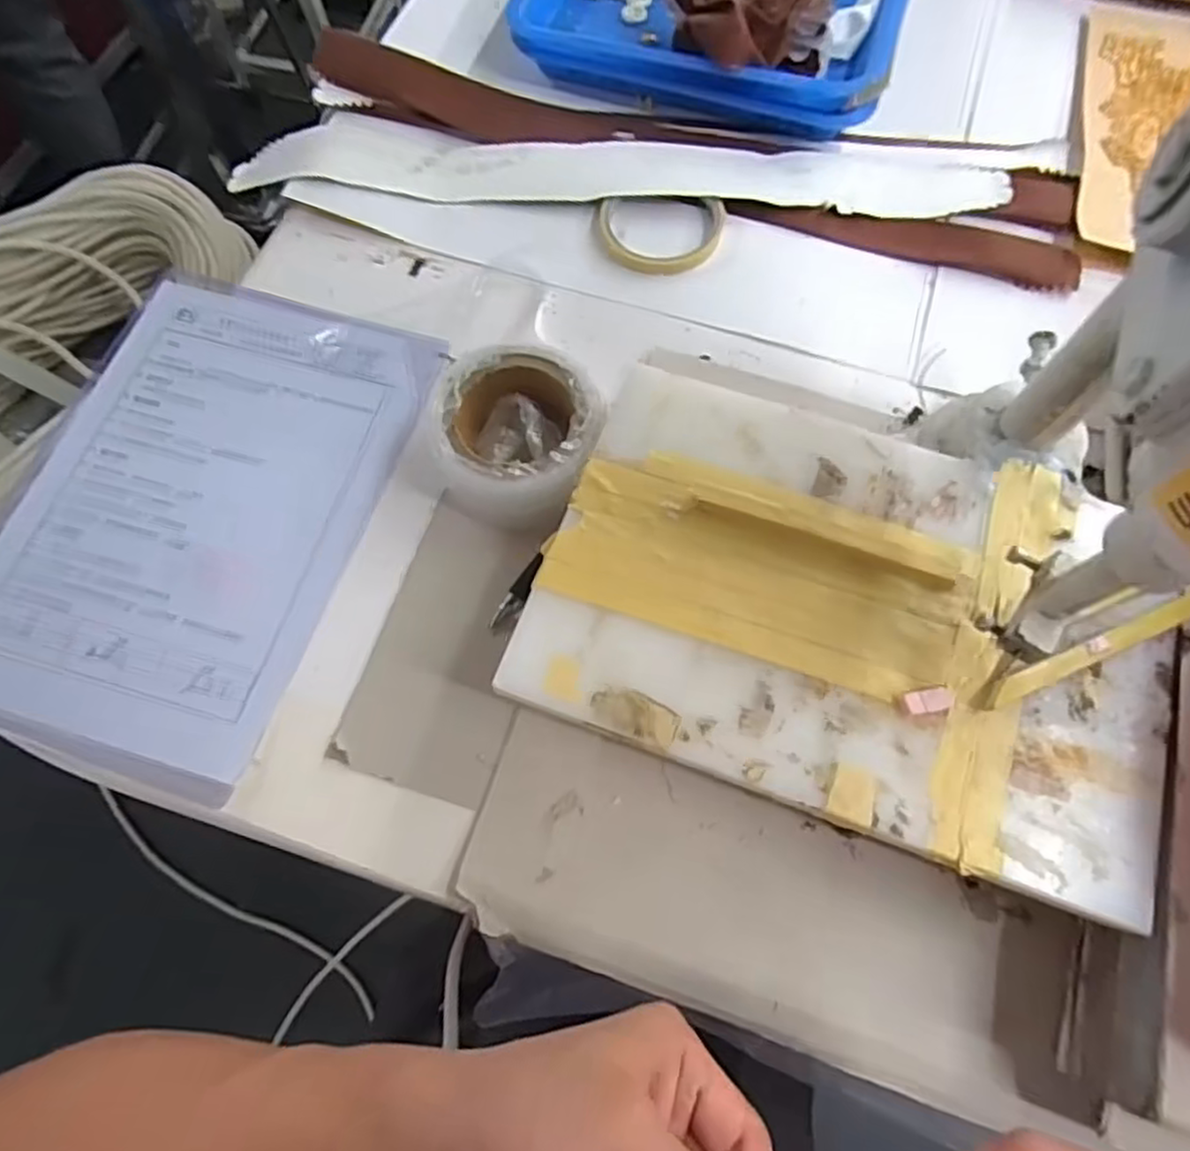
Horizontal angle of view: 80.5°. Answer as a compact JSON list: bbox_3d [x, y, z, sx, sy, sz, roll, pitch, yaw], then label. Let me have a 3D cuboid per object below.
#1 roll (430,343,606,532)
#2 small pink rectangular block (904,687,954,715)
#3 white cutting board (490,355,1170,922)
[{"bbox_3d":[-0.046,-0.078,0.423,0.096,0.051,0.103,0,71,1],"label":"roll"},{"bbox_3d":[0.155,0.058,0.324,0.023,0.004,0.011,-8,71,-2],"label":"small pink rectangular block"},{"bbox_3d":[0.124,0.014,0.343,0.291,0.013,0.199,18,72,7],"label":"white cutting board"}]

